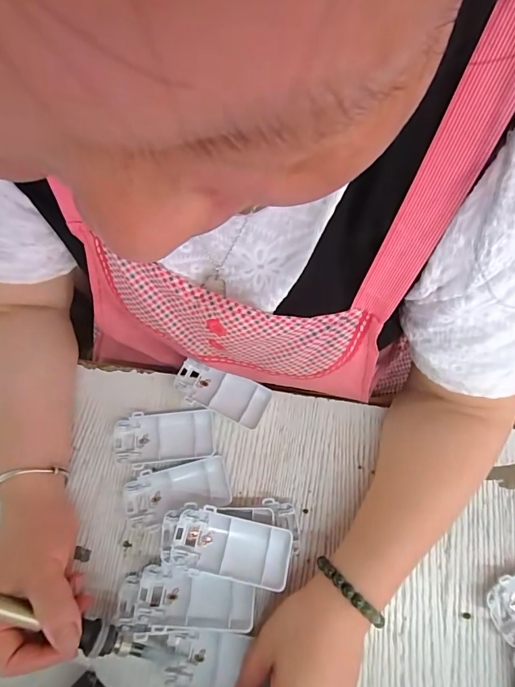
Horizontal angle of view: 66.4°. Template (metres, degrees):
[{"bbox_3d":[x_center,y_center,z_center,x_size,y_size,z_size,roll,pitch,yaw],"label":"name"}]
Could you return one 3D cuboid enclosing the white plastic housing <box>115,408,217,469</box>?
[{"bbox_3d":[-0.089,0.090,0.378,0.093,0.013,0.046,-7,68,-3],"label":"white plastic housing"}]

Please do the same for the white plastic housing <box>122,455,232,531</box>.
[{"bbox_3d":[-0.074,0.136,0.362,0.092,0.013,0.046,-17,69,-7],"label":"white plastic housing"}]

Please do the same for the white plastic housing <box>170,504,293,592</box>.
[{"bbox_3d":[-0.021,0.168,0.325,0.093,0.020,0.047,10,66,5],"label":"white plastic housing"}]

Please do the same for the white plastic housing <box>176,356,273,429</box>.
[{"bbox_3d":[-0.036,0.050,0.393,0.092,0.016,0.042,20,69,8],"label":"white plastic housing"}]

